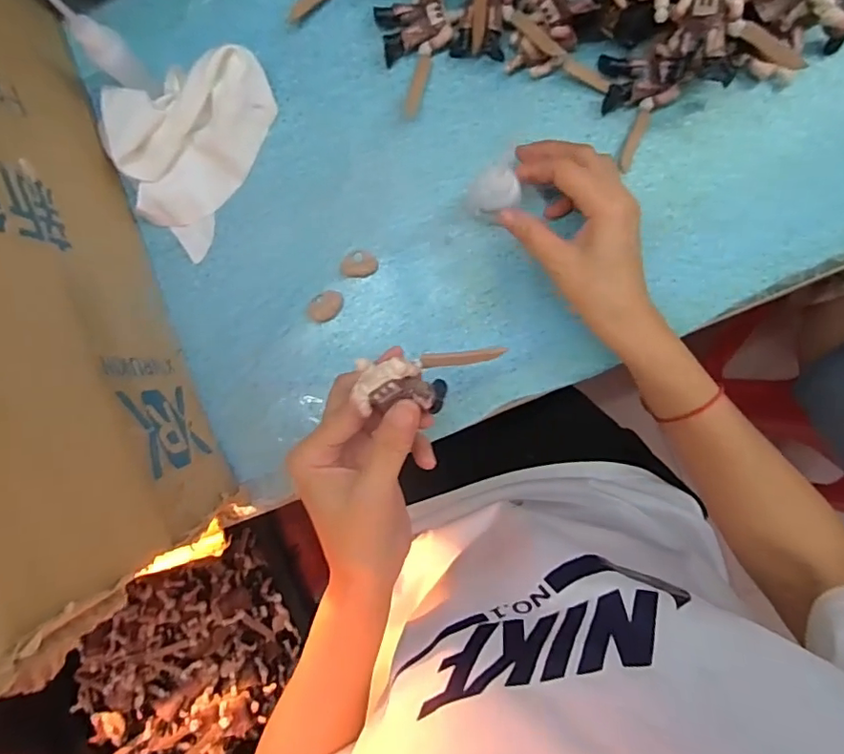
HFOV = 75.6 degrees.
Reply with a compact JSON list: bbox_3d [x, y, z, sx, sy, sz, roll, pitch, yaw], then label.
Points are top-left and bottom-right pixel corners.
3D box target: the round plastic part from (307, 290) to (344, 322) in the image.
[{"bbox_3d":[-0.068,-0.050,0.382,0.018,0.004,0.026,45,92,0],"label":"round plastic part"}]

